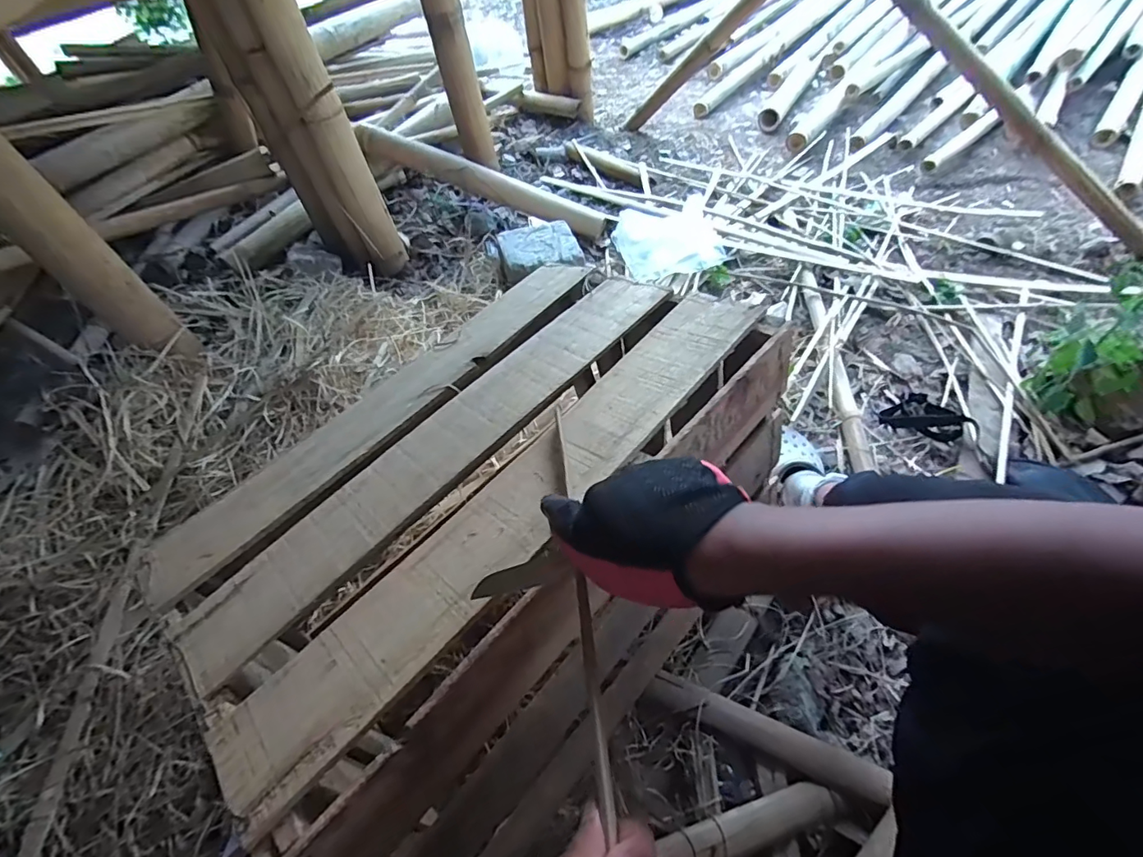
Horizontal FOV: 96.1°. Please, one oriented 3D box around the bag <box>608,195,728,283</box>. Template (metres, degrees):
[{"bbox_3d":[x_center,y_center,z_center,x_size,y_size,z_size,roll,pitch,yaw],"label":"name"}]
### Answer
[{"bbox_3d":[0.248,-0.522,1.345,0.275,0.094,0.307,-8,52,3],"label":"bag"}]

